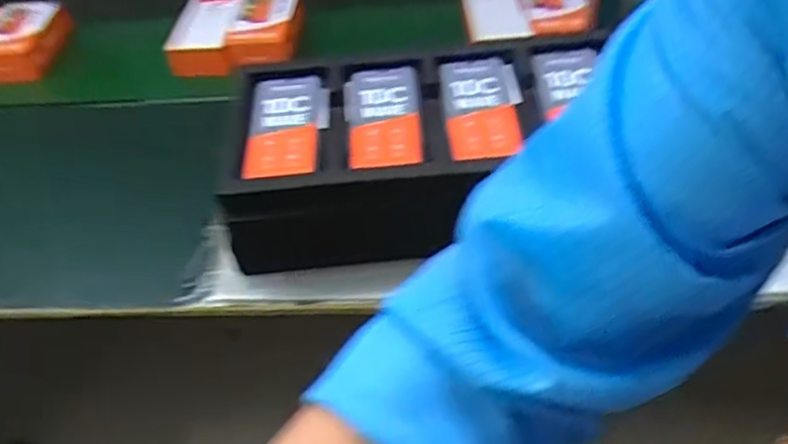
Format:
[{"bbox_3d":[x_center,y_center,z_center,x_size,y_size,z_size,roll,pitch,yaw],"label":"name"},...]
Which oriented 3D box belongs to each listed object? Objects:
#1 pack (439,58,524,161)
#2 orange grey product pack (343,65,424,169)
[{"bbox_3d":[0.104,-0.144,0.779,0.091,0.036,0.171,-5,45,3],"label":"pack"},{"bbox_3d":[-0.014,-0.134,0.812,0.089,0.042,0.152,-6,45,2],"label":"orange grey product pack"}]

